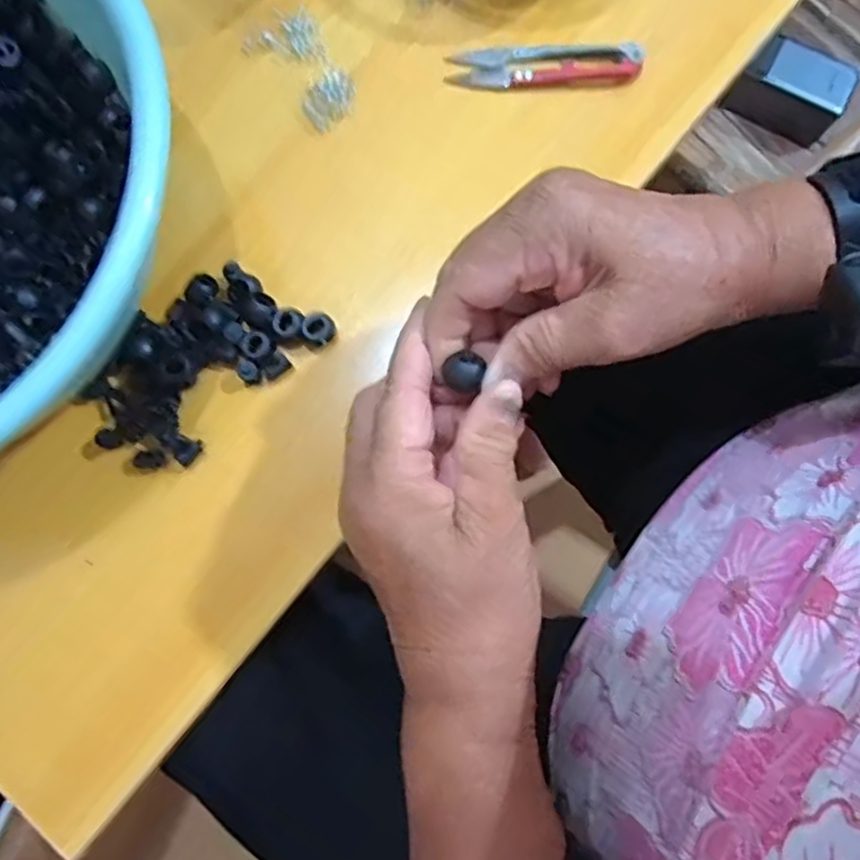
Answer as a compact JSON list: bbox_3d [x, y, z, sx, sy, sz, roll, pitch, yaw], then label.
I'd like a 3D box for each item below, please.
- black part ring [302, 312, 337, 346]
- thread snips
[{"bbox_3d":[-0.056,-0.052,0.355,0.016,0.011,0.015,0,77,1],"label":"black part ring"},{"bbox_3d":[0.061,-0.197,0.376,0.099,0.017,0.022,2,78,1],"label":"thread snips"}]

